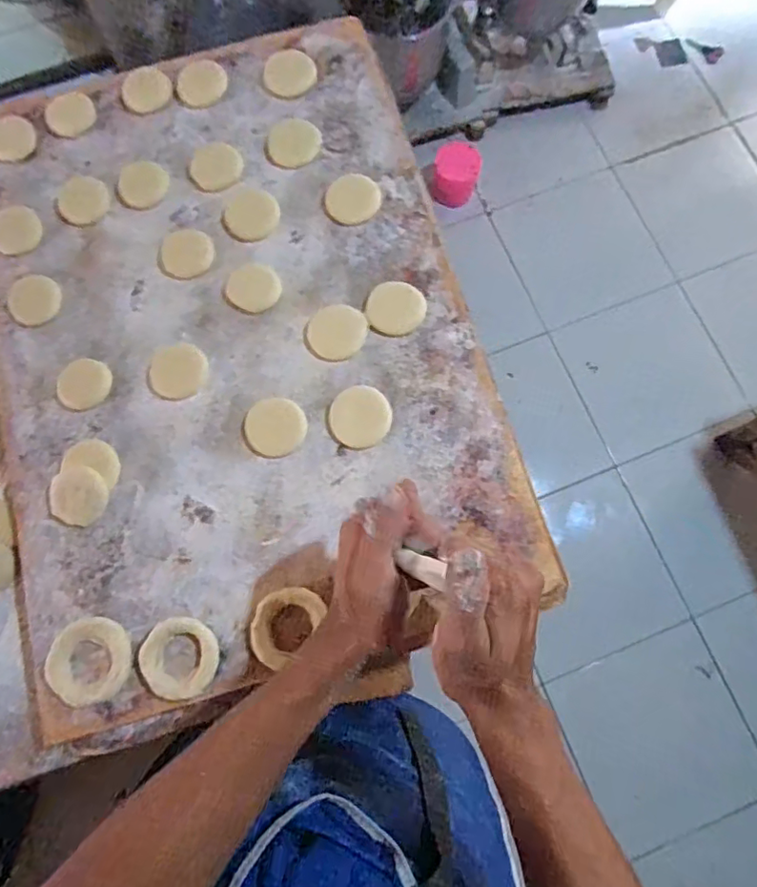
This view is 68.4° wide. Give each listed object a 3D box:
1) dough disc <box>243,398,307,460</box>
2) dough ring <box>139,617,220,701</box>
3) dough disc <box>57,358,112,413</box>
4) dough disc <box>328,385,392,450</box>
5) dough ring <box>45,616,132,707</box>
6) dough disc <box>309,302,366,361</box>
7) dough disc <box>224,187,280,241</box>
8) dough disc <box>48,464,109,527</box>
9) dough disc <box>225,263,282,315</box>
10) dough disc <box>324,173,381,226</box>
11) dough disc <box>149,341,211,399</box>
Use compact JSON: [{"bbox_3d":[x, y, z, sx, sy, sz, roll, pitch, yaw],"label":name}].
[{"bbox_3d":[-0.088,-0.014,0.473,0.052,0.004,0.051,0,77,0],"label":"dough disc"},{"bbox_3d":[-0.153,0.164,0.427,0.057,0.008,0.056,0,77,0],"label":"dough ring"},{"bbox_3d":[-0.258,-0.051,0.487,0.046,0.005,0.045,0,77,0],"label":"dough disc"},{"bbox_3d":[-0.015,-0.023,0.471,0.050,0.008,0.050,0,77,0],"label":"dough disc"},{"bbox_3d":[-0.223,0.167,0.429,0.062,0.007,0.065,0,77,0],"label":"dough ring"},{"bbox_3d":[-0.036,-0.098,0.489,0.049,0.007,0.048,0,77,0],"label":"dough disc"},{"bbox_3d":[-0.118,-0.215,0.522,0.050,0.004,0.052,0,77,0],"label":"dough disc"},{"bbox_3d":[-0.248,0.042,0.458,0.047,0.009,0.045,0,77,0],"label":"dough disc"},{"bbox_3d":[-0.113,-0.142,0.506,0.049,0.004,0.046,0,77,0],"label":"dough disc"},{"bbox_3d":[-0.024,-0.229,0.521,0.049,0.005,0.050,0,77,0],"label":"dough disc"},{"bbox_3d":[-0.175,-0.064,0.489,0.050,0.005,0.049,0,77,0],"label":"dough disc"}]

